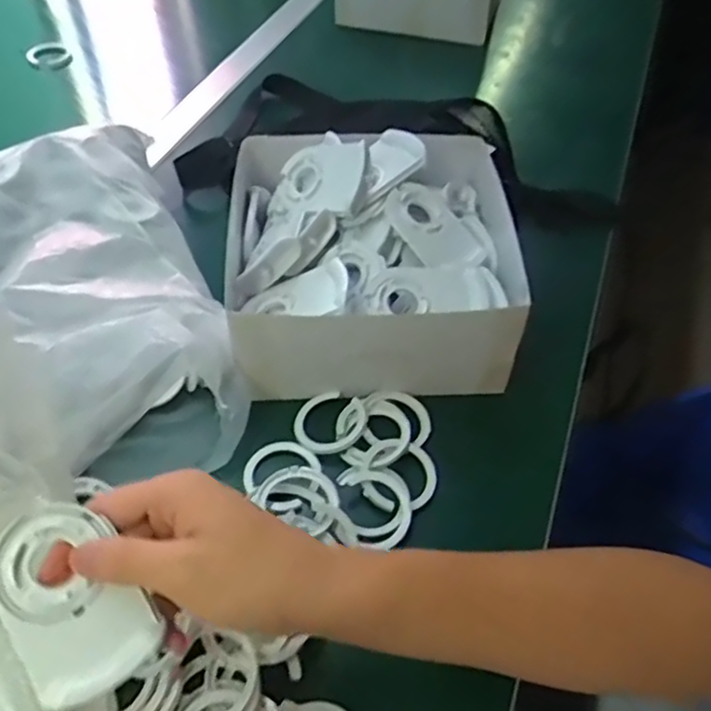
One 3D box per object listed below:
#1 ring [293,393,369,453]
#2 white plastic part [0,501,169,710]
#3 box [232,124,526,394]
[{"bbox_3d":[-0.018,0.047,0.477,0.048,0.006,0.050,0,50,0],"label":"ring"},{"bbox_3d":[-0.129,0.109,0.304,0.054,0.010,0.083,-32,82,-23],"label":"white plastic part"},{"bbox_3d":[0.007,-0.079,0.522,0.206,0.088,0.205,-1,50,-1],"label":"box"}]

